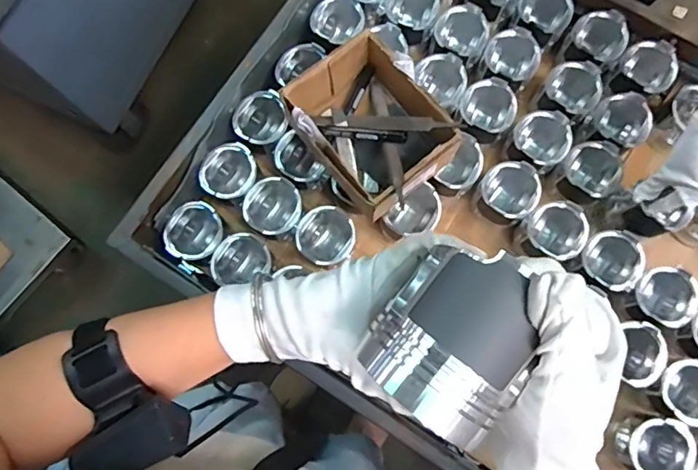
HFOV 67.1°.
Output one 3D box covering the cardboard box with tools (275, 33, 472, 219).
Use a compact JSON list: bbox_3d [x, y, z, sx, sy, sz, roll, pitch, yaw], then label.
[{"bbox_3d":[0.029,-0.142,0.729,0.158,0.122,0.201,-40,81,-8],"label":"cardboard box with tools"}]

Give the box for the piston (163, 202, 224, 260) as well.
[{"bbox_3d":[-0.224,0.001,0.783,0.077,0.075,0.082,0,78,0],"label":"piston"}]

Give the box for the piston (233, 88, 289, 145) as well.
[{"bbox_3d":[-0.130,-0.172,0.815,0.084,0.063,0.080,0,78,0],"label":"piston"}]

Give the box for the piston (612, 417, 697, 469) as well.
[{"bbox_3d":[0.414,0.291,0.718,0.091,0.071,0.086,30,80,6],"label":"piston"}]

